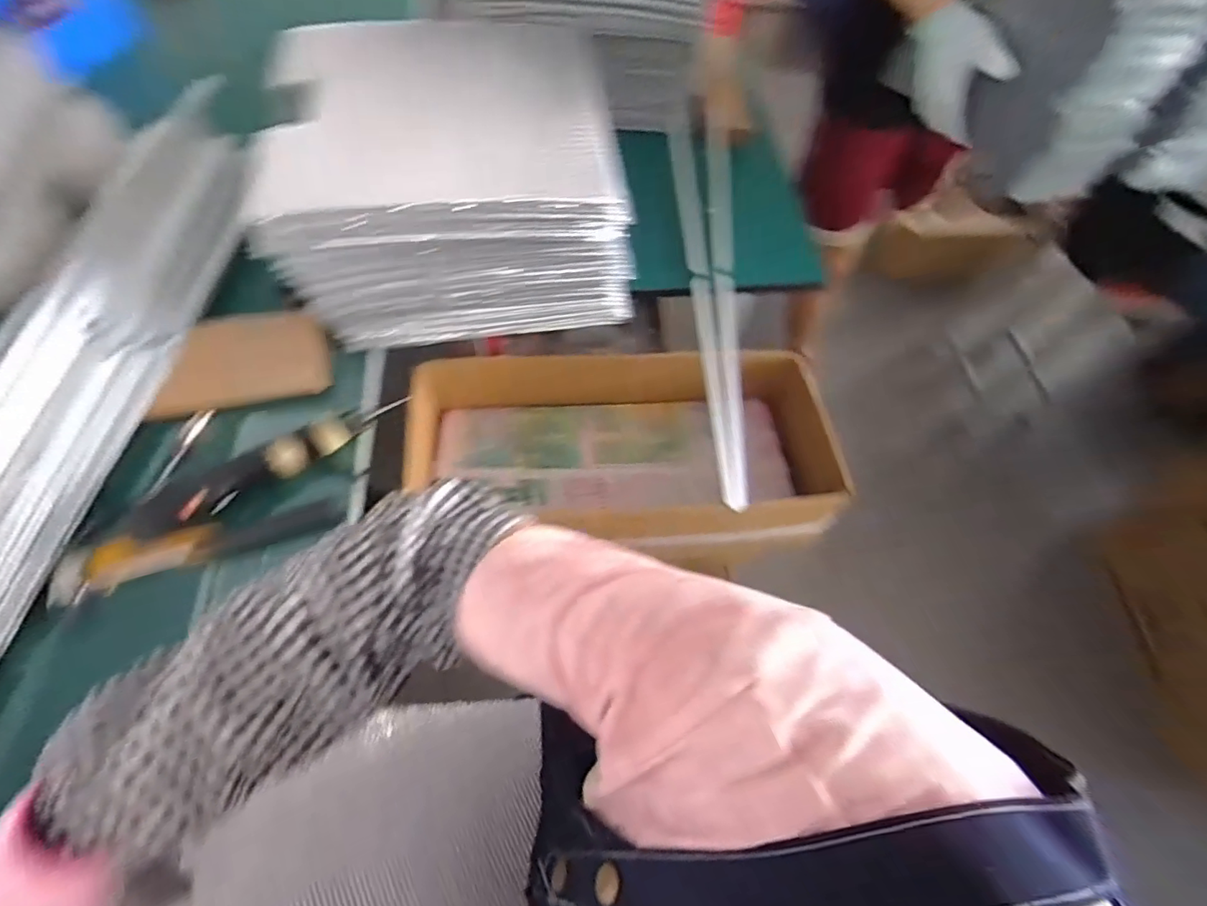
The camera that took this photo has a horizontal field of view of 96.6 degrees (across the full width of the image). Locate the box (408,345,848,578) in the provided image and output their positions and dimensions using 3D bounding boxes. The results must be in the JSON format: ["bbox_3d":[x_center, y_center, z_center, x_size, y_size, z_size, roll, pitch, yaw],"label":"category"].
[{"bbox_3d":[0.024,-0.015,0.812,0.585,0.178,0.289,0,63,-4],"label":"box"}]

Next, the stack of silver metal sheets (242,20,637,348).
[{"bbox_3d":[-0.165,-0.312,0.634,0.347,0.203,0.285,-5,63,-6],"label":"stack of silver metal sheets"}]

